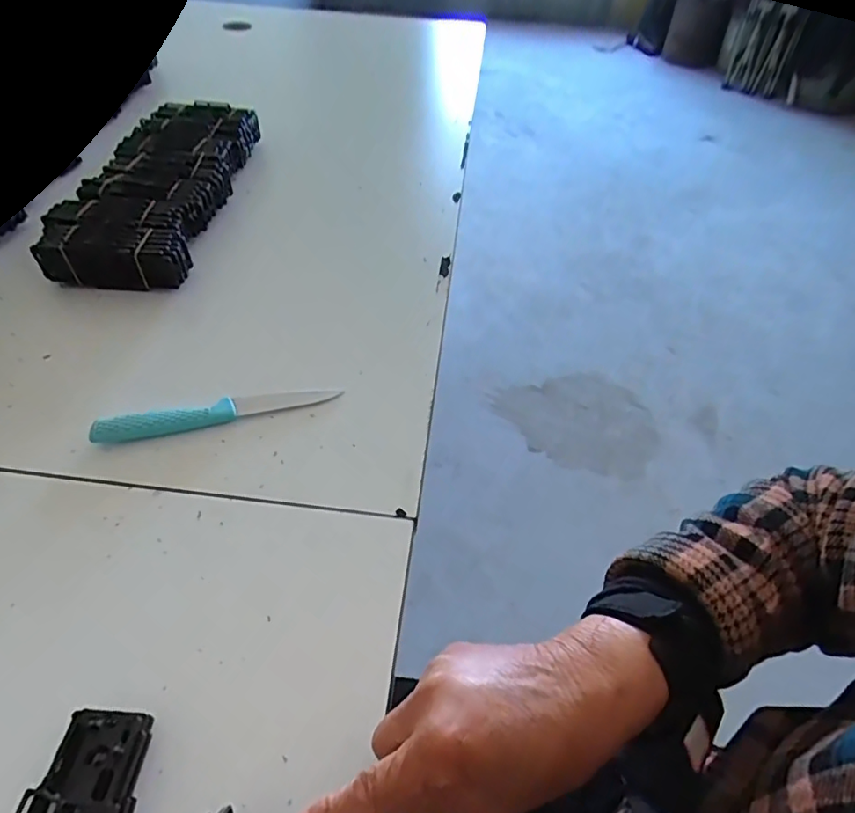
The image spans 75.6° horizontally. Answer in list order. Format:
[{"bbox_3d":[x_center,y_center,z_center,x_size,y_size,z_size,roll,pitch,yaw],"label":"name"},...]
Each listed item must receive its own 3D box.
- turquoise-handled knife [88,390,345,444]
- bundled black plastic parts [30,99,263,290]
[{"bbox_3d":[-0.160,0.002,0.424,0.177,0.018,0.019,-13,51,-13],"label":"turquoise-handled knife"},{"bbox_3d":[-0.294,-0.253,0.620,0.143,0.045,0.345,3,49,0],"label":"bundled black plastic parts"}]

